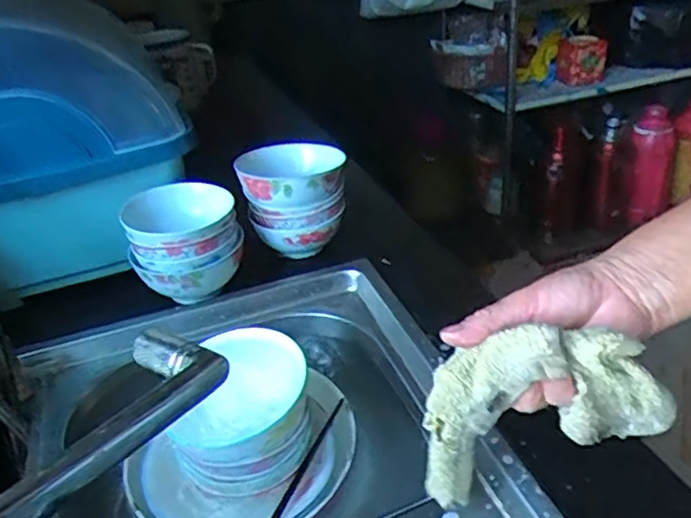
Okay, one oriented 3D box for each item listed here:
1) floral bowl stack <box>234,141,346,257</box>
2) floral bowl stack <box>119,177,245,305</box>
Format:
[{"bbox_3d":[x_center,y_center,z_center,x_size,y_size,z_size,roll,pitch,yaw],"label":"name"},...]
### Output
[{"bbox_3d":[-0.057,-0.065,0.738,0.121,0.122,0.112,-10,32,-5],"label":"floral bowl stack"},{"bbox_3d":[-0.173,-0.011,0.683,0.119,0.111,0.110,-21,34,-22],"label":"floral bowl stack"}]

